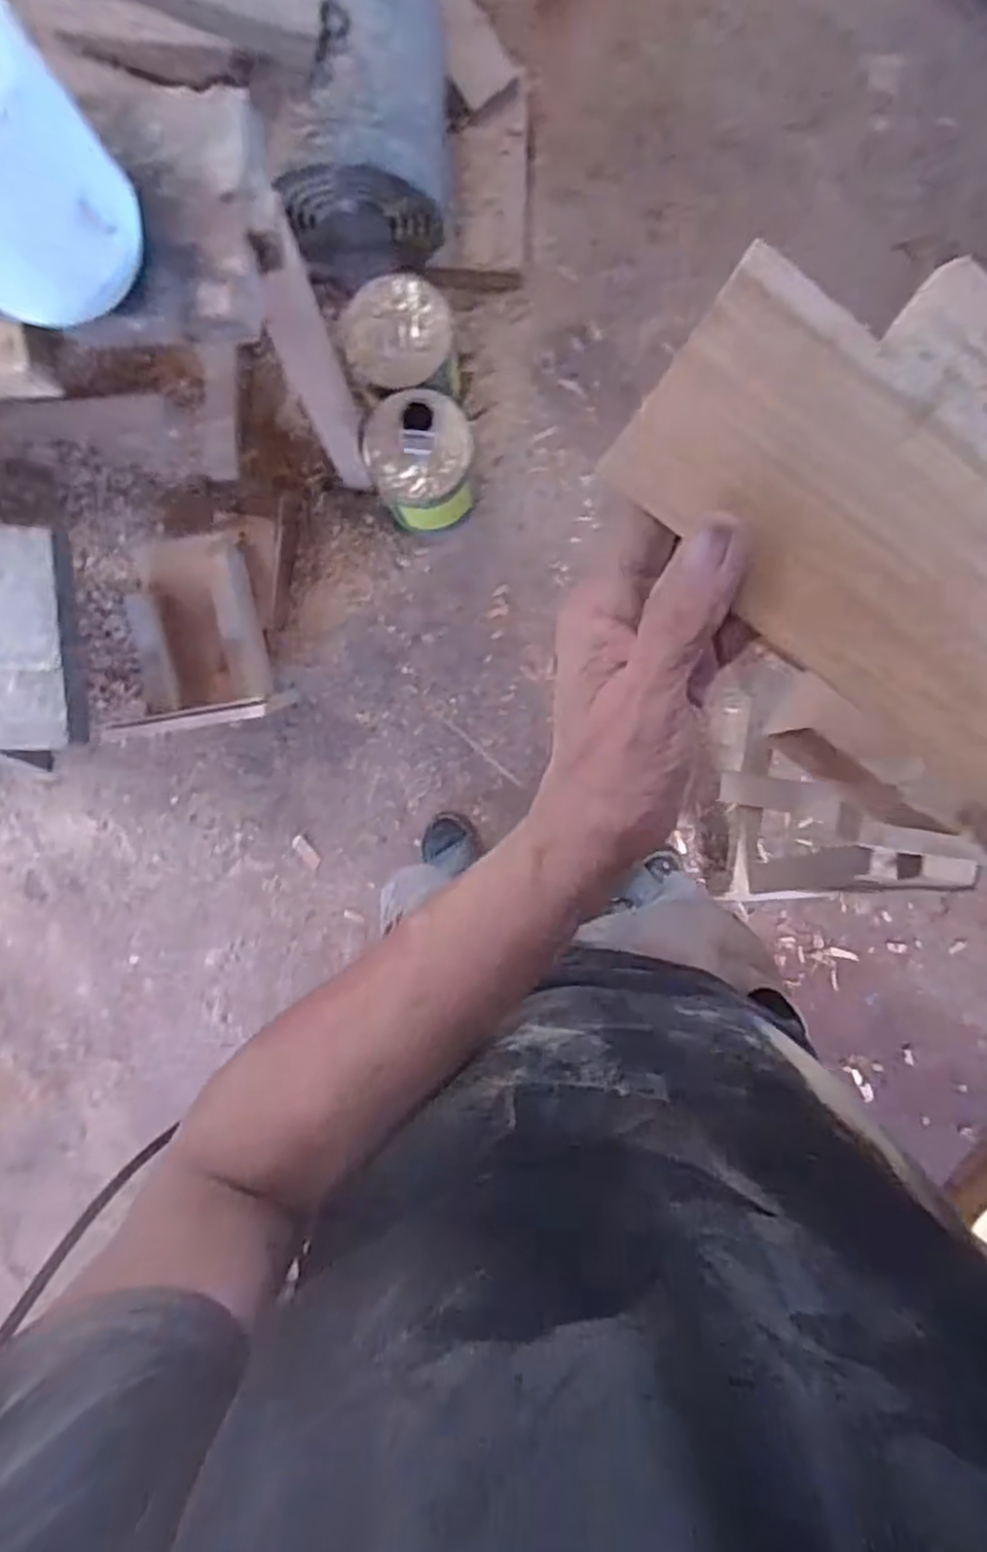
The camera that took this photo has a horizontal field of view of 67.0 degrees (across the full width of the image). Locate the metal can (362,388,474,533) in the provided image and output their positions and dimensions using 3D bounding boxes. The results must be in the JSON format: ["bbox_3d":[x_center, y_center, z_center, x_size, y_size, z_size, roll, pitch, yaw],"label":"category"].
[{"bbox_3d":[-0.115,-0.497,1.182,0.158,0.195,0.172,0,92,2],"label":"metal can"}]

